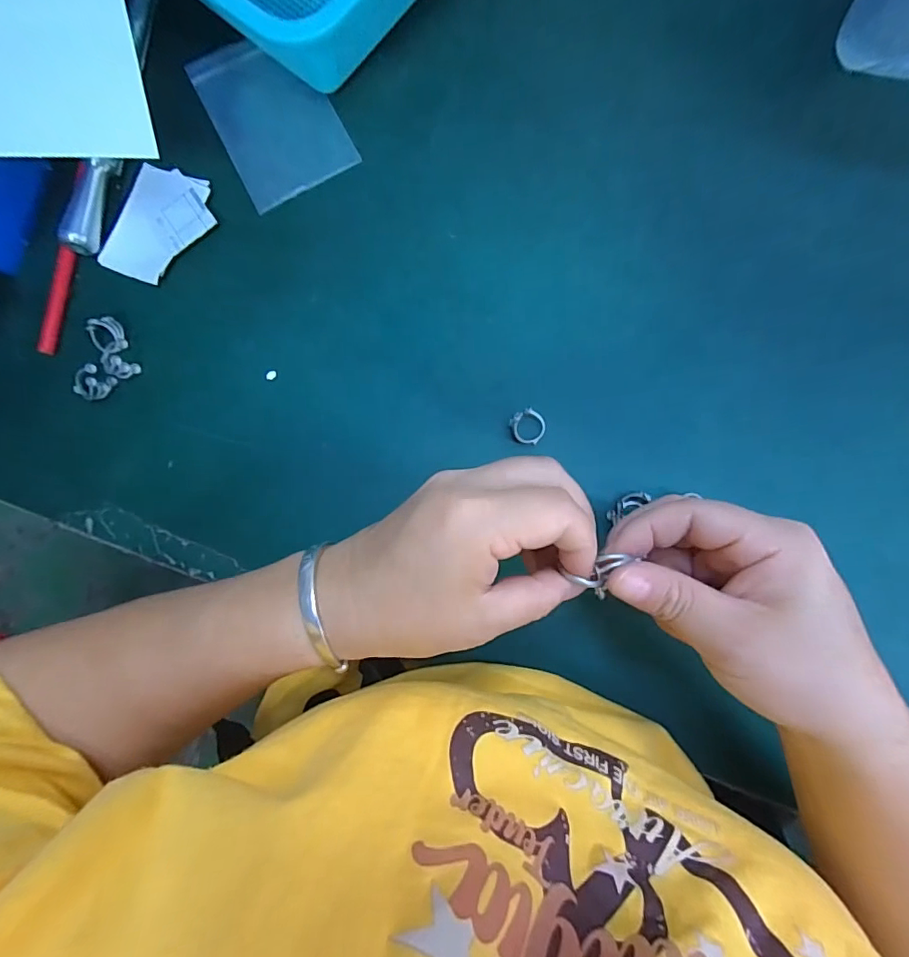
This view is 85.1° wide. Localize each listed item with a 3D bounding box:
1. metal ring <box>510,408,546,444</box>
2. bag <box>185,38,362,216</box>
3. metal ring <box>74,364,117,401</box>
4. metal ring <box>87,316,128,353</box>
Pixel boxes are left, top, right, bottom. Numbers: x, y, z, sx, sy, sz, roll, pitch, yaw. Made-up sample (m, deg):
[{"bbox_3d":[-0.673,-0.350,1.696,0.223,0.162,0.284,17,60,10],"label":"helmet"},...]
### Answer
[{"bbox_3d":[0.048,-0.033,0.319,0.021,0.007,0.023,0,84,2],"label":"metal ring"},{"bbox_3d":[-0.124,-0.250,0.343,0.077,0.005,0.118,-27,85,-3],"label":"bag"},{"bbox_3d":[-0.238,-0.062,0.326,0.019,0.016,0.022,38,86,5],"label":"metal ring"},{"bbox_3d":[-0.228,-0.094,0.324,0.020,0.008,0.024,-37,84,-2],"label":"metal ring"}]

